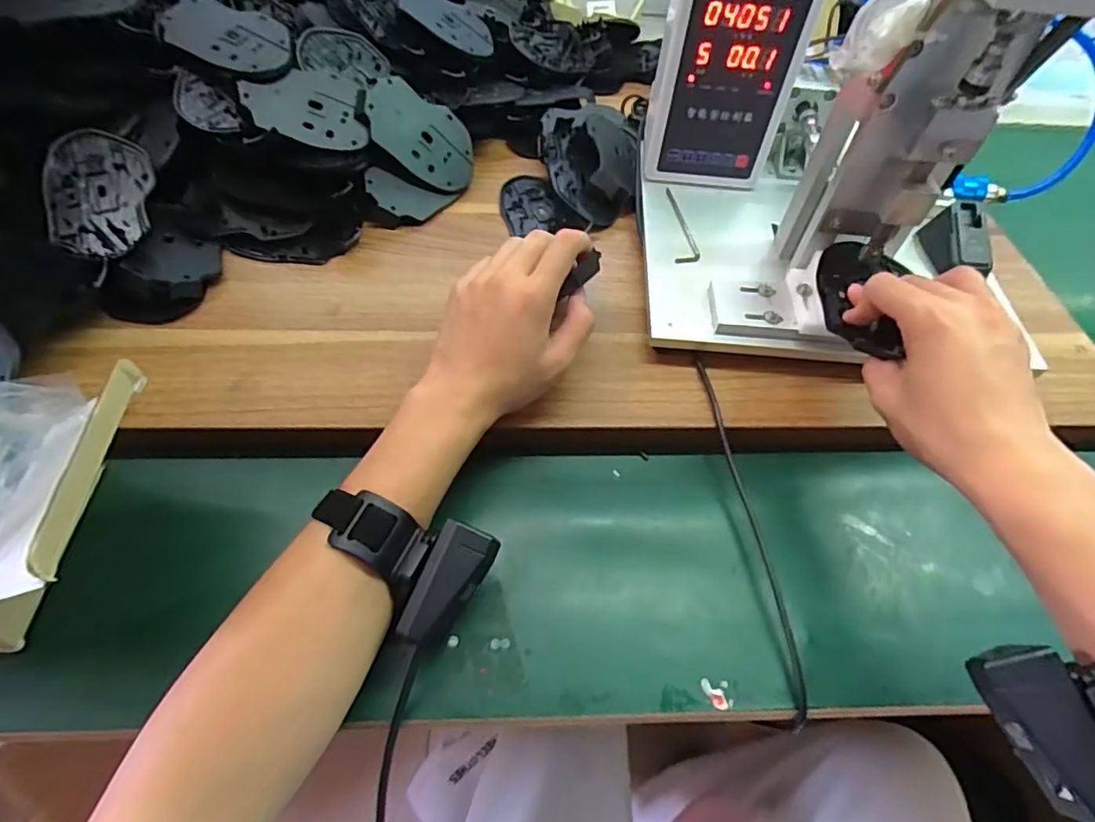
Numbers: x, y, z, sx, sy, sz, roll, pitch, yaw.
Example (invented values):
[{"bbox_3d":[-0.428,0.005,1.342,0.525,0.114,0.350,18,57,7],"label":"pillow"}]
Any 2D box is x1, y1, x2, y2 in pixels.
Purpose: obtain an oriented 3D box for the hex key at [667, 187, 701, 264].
[{"bbox_3d":[0.122,-0.167,0.520,0.022,0.004,0.107,4,55,-1],"label":"hex key"}]

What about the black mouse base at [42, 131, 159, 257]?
[{"bbox_3d":[-0.353,-0.171,0.455,0.069,0.007,0.111,-3,76,-16],"label":"black mouse base"}]

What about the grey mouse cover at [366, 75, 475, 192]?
[{"bbox_3d":[-0.117,-0.257,0.543,0.109,0.005,0.075,20,82,-34],"label":"grey mouse cover"}]

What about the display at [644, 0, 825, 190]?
[{"bbox_3d":[0.149,-0.287,0.496,0.112,0.179,0.043,5,55,0],"label":"display"}]

